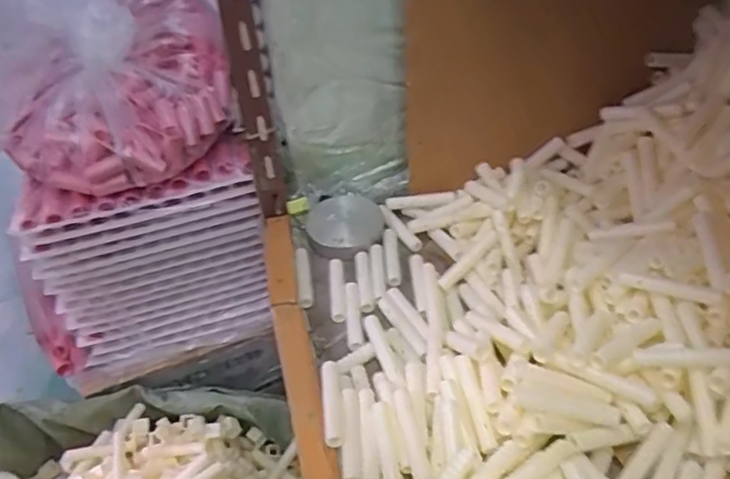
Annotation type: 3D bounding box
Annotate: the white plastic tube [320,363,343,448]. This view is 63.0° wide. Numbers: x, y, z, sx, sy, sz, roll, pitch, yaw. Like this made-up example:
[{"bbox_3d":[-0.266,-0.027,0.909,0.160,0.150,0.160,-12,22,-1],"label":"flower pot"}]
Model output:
[{"bbox_3d":[-0.027,0.132,0.489,0.015,0.018,0.082,-7,39,-2],"label":"white plastic tube"}]

